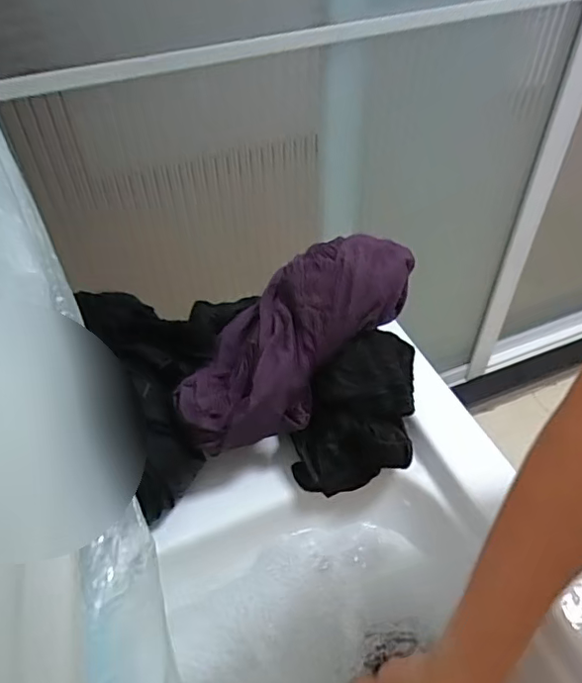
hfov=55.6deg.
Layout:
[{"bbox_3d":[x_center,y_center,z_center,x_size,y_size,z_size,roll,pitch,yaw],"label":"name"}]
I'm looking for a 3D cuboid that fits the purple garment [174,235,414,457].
[{"bbox_3d":[0.005,-0.009,0.496,0.250,0.082,0.104,-45,59,-8],"label":"purple garment"}]

